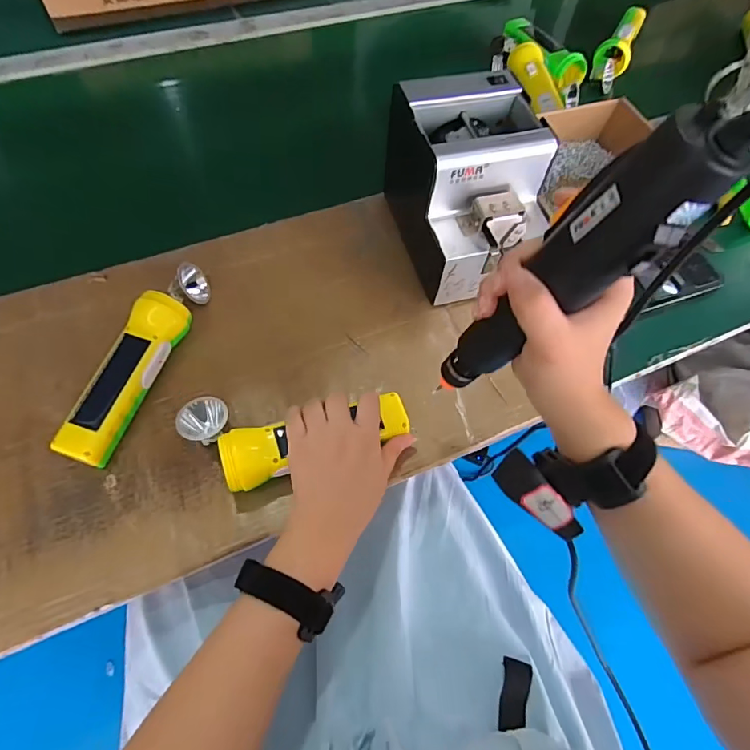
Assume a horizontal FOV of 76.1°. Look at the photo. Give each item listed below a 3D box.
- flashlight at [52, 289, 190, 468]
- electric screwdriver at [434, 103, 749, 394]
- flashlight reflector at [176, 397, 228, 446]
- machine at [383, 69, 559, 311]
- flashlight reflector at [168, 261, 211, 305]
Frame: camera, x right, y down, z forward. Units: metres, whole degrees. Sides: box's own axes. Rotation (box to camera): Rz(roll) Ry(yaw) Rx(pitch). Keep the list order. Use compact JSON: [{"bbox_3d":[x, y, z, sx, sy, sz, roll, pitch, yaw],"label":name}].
[{"bbox_3d":[-0.229,0.002,0.443,0.042,0.047,0.163,19,64,7],"label":"flashlight"},{"bbox_3d":[0.100,-0.051,0.266,0.043,0.258,0.033,24,63,-7],"label":"electric screwdriver"},{"bbox_3d":[-0.155,0.040,0.433,0.041,0.020,0.041,6,90,-9],"label":"flashlight reflector"},{"bbox_3d":[0.099,-0.194,0.507,0.125,0.143,0.171,-13,64,-9],"label":"machine"},{"bbox_3d":[-0.196,-0.093,0.505,0.040,0.036,0.039,1,63,-2],"label":"flashlight reflector"}]

